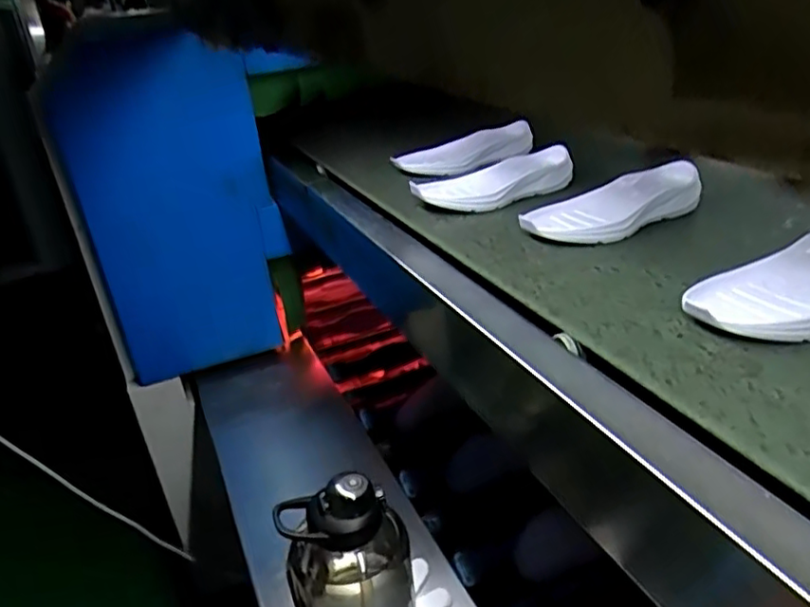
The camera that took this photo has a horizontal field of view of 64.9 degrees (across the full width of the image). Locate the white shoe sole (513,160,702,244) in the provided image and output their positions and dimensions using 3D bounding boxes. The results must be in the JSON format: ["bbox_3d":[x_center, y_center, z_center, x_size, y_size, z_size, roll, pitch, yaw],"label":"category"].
[{"bbox_3d":[0.225,-0.110,0.711,0.219,0.042,0.099,-20,30,-26],"label":"white shoe sole"}]

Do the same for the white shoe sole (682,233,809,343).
[{"bbox_3d":[0.321,-0.019,0.517,0.219,0.043,0.093,-19,30,-24],"label":"white shoe sole"}]

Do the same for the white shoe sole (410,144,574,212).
[{"bbox_3d":[0.116,-0.160,0.820,0.224,0.034,0.100,-16,29,-20],"label":"white shoe sole"}]

